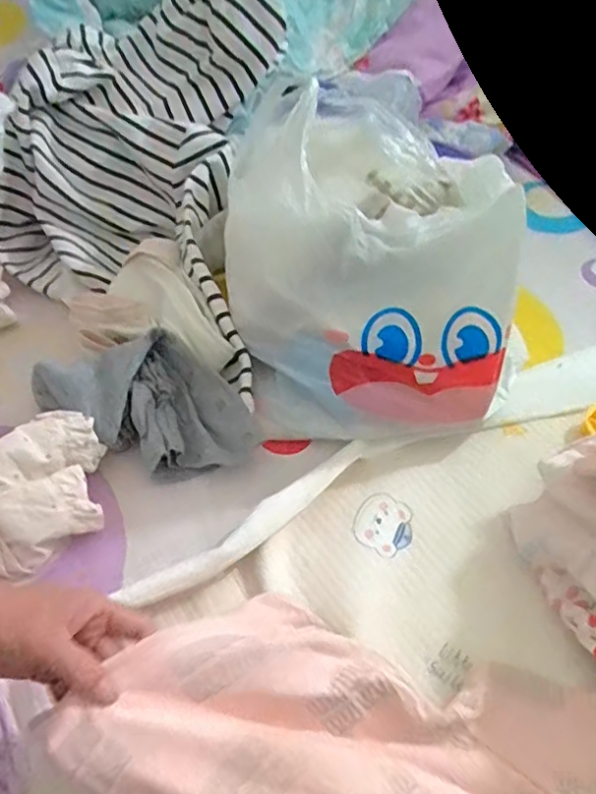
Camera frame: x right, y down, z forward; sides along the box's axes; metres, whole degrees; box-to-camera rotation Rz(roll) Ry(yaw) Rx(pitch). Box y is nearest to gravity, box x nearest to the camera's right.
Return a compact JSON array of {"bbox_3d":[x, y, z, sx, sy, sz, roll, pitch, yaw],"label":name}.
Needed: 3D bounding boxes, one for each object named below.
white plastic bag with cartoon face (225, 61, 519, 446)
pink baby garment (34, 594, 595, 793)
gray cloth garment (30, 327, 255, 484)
[{"bbox_3d":[0.046,-0.119,0.586,0.219,0.233,0.270,-10,53,-7],"label":"white plastic bag with cartoon face"},{"bbox_3d":[0.034,0.235,0.383,0.349,0.082,0.179,17,53,-5],"label":"pink baby garment"},{"bbox_3d":[-0.145,0.005,0.591,0.217,0.073,0.112,28,58,21],"label":"gray cloth garment"}]

